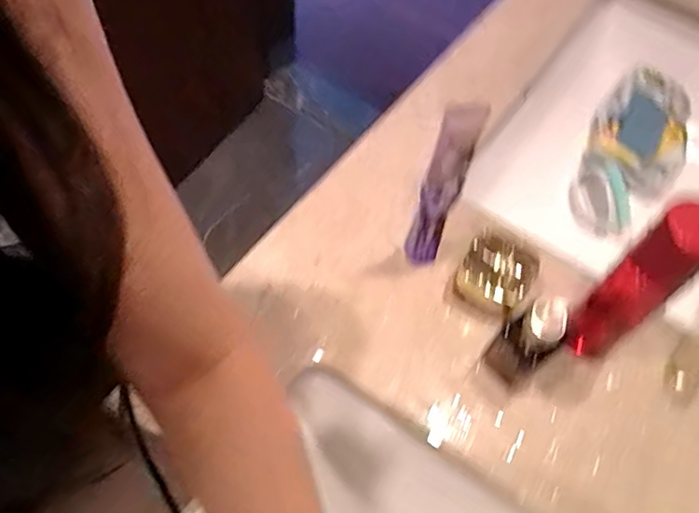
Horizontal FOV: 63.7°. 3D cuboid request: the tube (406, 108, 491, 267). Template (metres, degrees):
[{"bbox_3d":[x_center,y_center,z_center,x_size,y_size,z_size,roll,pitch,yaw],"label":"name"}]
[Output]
[{"bbox_3d":[0.072,-0.051,0.447,0.032,0.167,0.023,20,58,7],"label":"tube"}]

